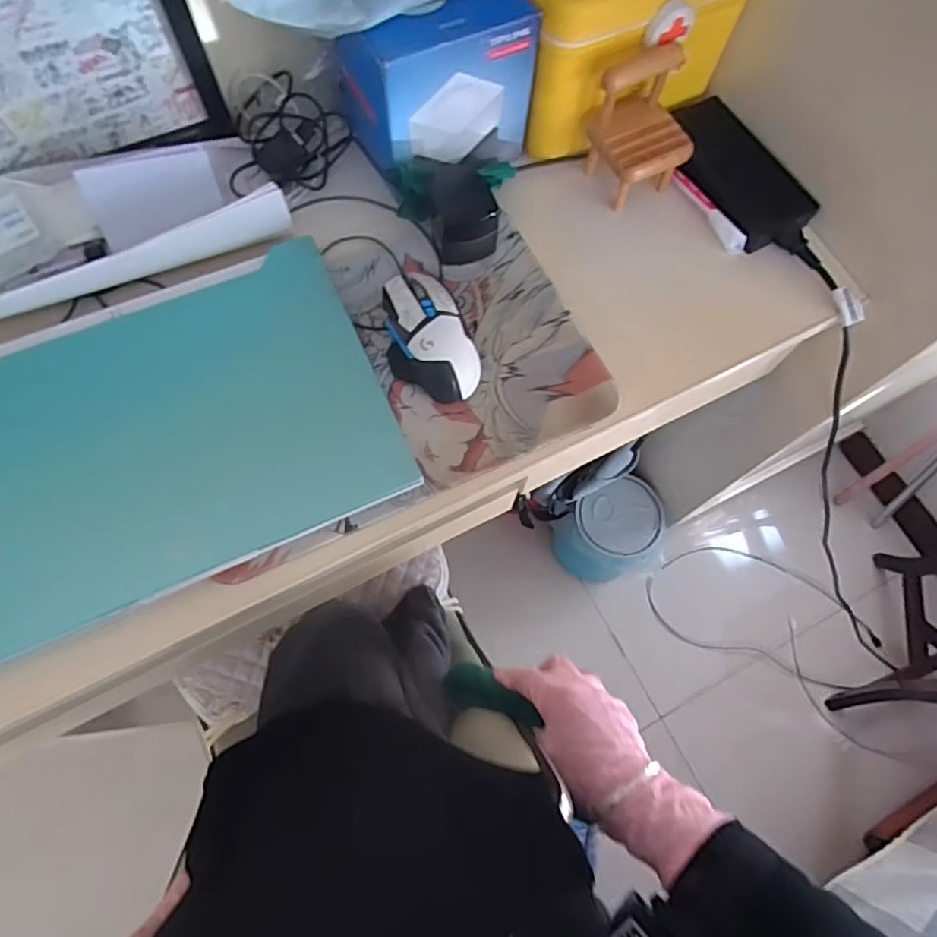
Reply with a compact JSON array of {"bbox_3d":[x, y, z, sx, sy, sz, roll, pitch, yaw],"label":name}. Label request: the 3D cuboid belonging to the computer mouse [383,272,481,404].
[{"bbox_3d":[-0.036,-0.114,0.513,0.071,0.039,0.122,-26,73,-11],"label":"computer mouse"}]

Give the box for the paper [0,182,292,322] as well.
[{"bbox_3d":[-0.293,-0.173,0.513,0.287,0.046,0.034,-25,73,-11],"label":"paper"}]

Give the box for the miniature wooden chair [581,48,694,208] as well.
[{"bbox_3d":[0.158,-0.308,0.553,0.082,0.103,0.076,-16,72,-8],"label":"miniature wooden chair"}]

